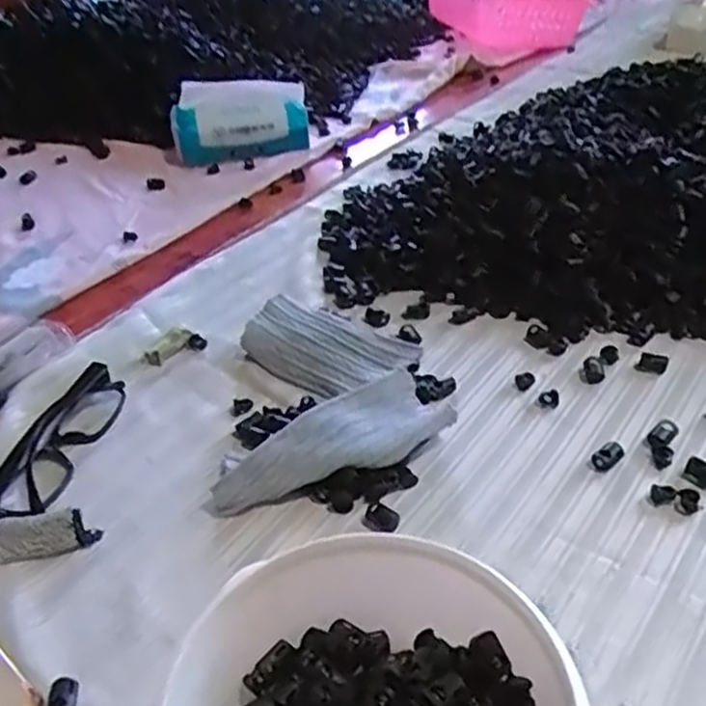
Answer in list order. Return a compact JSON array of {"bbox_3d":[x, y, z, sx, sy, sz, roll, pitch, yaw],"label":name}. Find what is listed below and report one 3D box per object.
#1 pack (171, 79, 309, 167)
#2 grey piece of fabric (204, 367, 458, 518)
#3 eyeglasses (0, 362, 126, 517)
[{"bbox_3d":[-0.141,-0.282,0.887,0.168,0.080,0.068,-1,37,6],"label":"pack"},{"bbox_3d":[-0.010,0.062,0.472,0.162,0.030,0.056,-27,41,-26],"label":"grey piece of fabric"},{"bbox_3d":[-0.201,0.063,0.505,0.038,0.029,0.132,3,37,11],"label":"eyeglasses"}]

